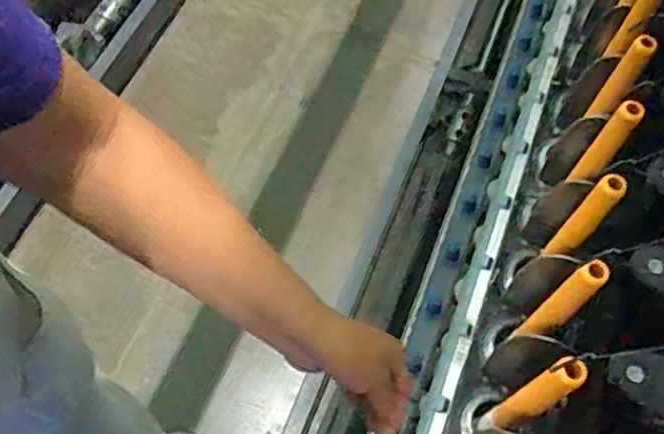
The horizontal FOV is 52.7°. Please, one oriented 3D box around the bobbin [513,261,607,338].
[{"bbox_3d":[0.156,0.061,0.464,0.019,0.109,0.019,-8,57,-28],"label":"bobbin"}]

